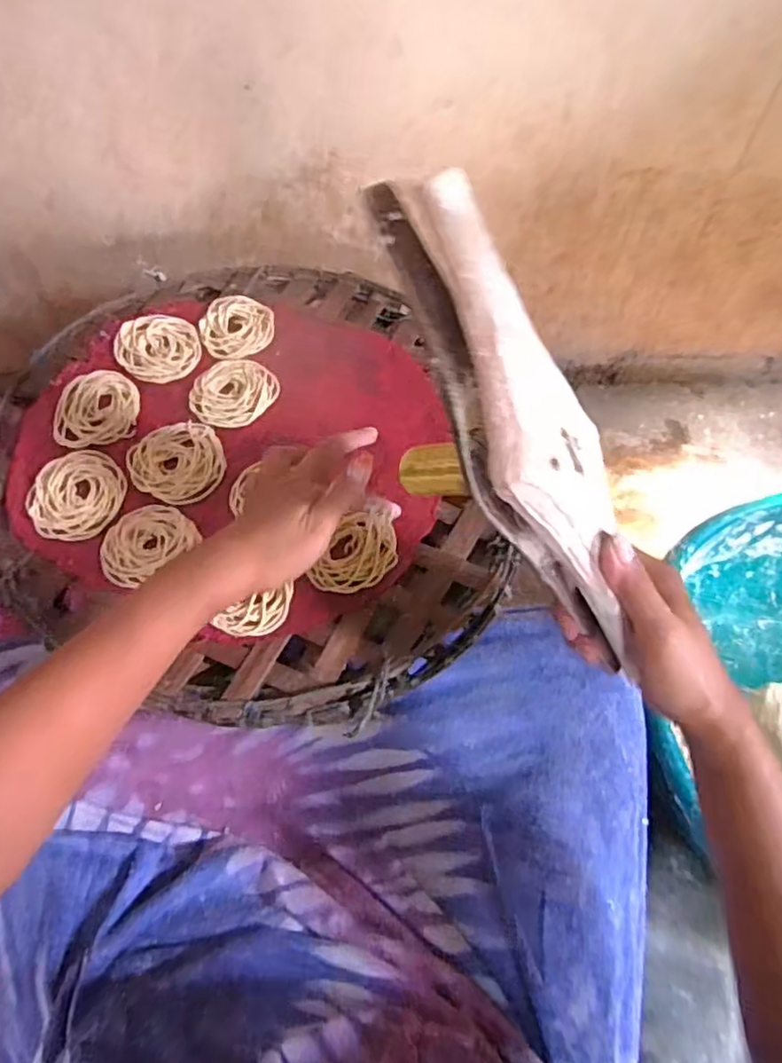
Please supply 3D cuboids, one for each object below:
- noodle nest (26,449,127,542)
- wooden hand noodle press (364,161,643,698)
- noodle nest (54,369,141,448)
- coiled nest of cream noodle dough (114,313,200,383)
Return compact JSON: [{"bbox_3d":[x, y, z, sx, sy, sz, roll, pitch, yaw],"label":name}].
[{"bbox_3d":[-0.241,-0.029,0.503,0.068,0.006,0.078,4,62,-2],"label":"noodle nest"},{"bbox_3d":[0.073,-0.050,0.354,0.063,0.052,0.280,-33,106,-19],"label":"wooden hand noodle press"},{"bbox_3d":[-0.242,-0.102,0.541,0.062,0.008,0.070,-3,62,-5],"label":"noodle nest"},{"bbox_3d":[-0.205,-0.162,0.576,0.070,0.009,0.068,7,62,0],"label":"coiled nest of cream noodle dough"}]

